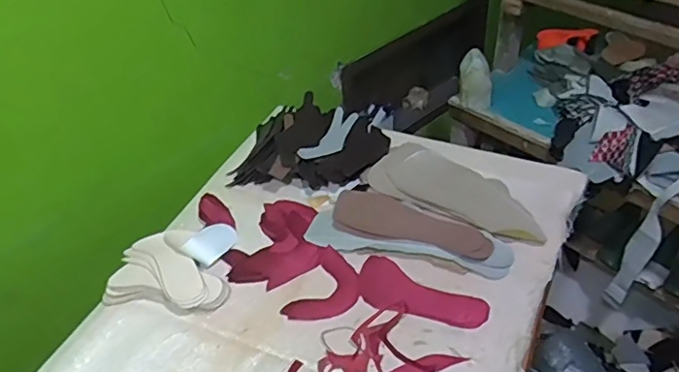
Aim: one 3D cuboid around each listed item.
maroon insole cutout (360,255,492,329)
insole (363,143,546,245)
[{"bbox_3d":[0.116,0.161,0.819,0.193,0.010,0.075,19,48,27],"label":"maroon insole cutout"},{"bbox_3d":[0.196,0.009,0.938,0.295,0.023,0.125,26,51,32],"label":"insole"}]

